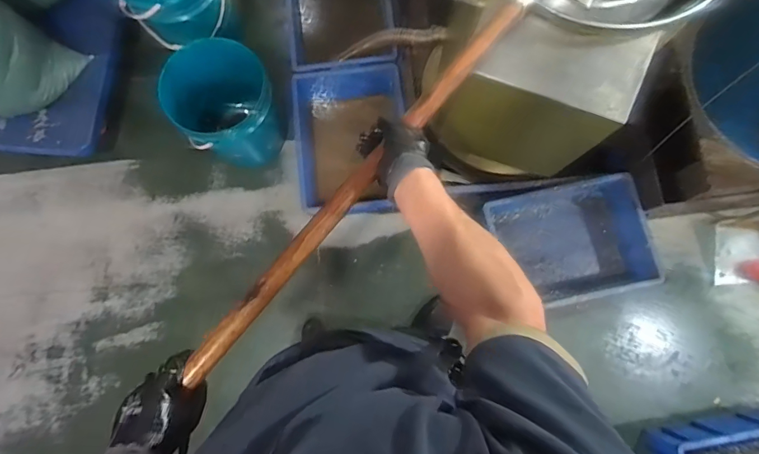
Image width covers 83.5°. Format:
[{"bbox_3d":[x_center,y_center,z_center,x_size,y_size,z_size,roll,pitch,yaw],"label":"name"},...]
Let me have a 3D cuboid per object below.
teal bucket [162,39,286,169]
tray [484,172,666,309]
[{"bbox_3d":[-0.480,-0.362,1.369,0.308,0.347,0.271,-26,81,-4],"label":"teal bucket"},{"bbox_3d":[0.591,0.054,1.371,0.464,0.187,0.367,-12,80,-2],"label":"tray"}]

